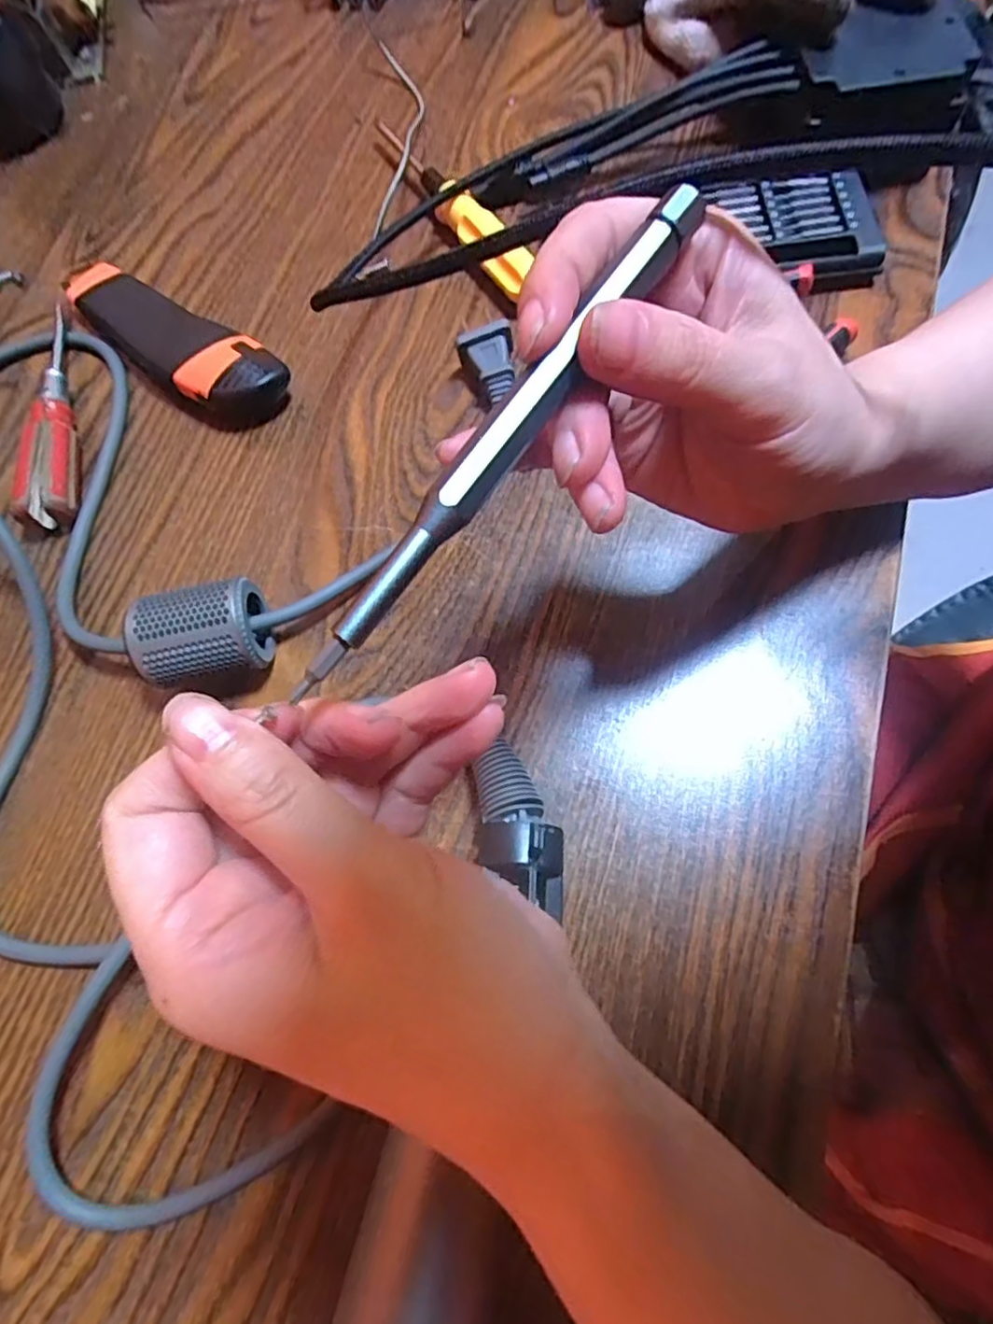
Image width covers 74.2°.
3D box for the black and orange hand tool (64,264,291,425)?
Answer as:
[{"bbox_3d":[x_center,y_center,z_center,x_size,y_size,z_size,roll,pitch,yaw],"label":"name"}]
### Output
[{"bbox_3d":[-0.170,-0.166,0.334,0.144,0.023,0.039,33,75,13],"label":"black and orange hand tool"}]

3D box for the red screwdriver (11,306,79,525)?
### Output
[{"bbox_3d":[-0.218,-0.121,0.321,0.022,0.022,0.123,-13,70,-2],"label":"red screwdriver"}]

